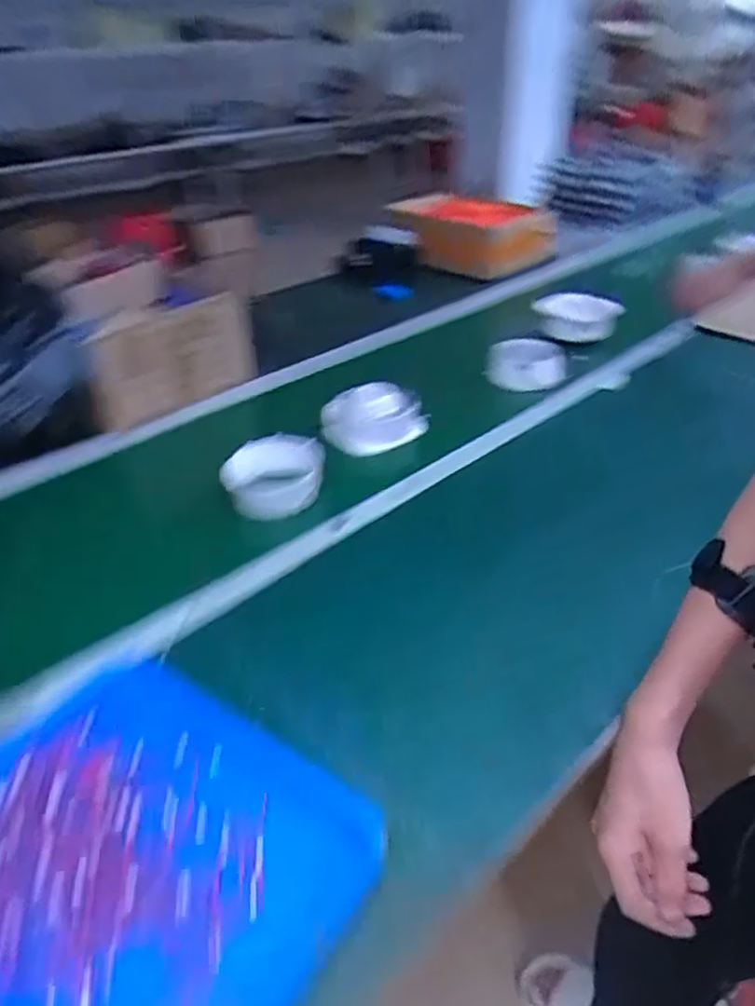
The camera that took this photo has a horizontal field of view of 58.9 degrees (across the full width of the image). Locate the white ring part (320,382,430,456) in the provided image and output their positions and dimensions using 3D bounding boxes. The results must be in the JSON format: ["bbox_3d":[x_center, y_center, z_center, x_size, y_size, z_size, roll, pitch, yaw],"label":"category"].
[{"bbox_3d":[-0.002,-0.134,1.074,0.167,0.092,0.068,-8,36,-7],"label":"white ring part"}]

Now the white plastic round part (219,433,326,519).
[{"bbox_3d":[-0.150,-0.031,0.976,0.140,0.092,0.140,-2,35,1],"label":"white plastic round part"}]

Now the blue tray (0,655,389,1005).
[{"bbox_3d":[-0.190,0.272,0.527,0.343,0.034,0.270,20,41,28],"label":"blue tray"}]

